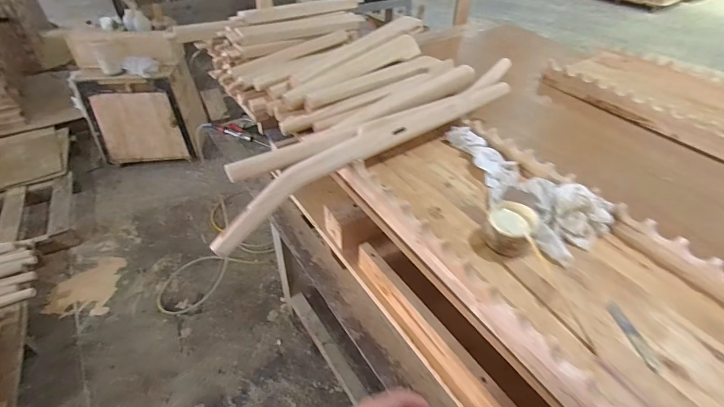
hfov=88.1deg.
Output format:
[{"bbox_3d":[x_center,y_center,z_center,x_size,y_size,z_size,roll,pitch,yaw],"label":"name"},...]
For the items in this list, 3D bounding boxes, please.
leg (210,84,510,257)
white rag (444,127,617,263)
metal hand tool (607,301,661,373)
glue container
[{"bbox_3d":[0.041,-0.114,0.800,0.752,0.130,0.064,-25,48,-27],"label":"leg"},{"bbox_3d":[0.282,-0.049,0.752,0.162,0.054,0.392,-24,48,-25],"label":"white rag"},{"bbox_3d":[0.385,0.186,0.531,0.023,0.004,0.103,-4,42,-6],"label":"metal hand tool"},{"bbox_3d":[0.247,0.044,0.636,0.081,0.065,0.070,26,48,25],"label":"glue container"}]

